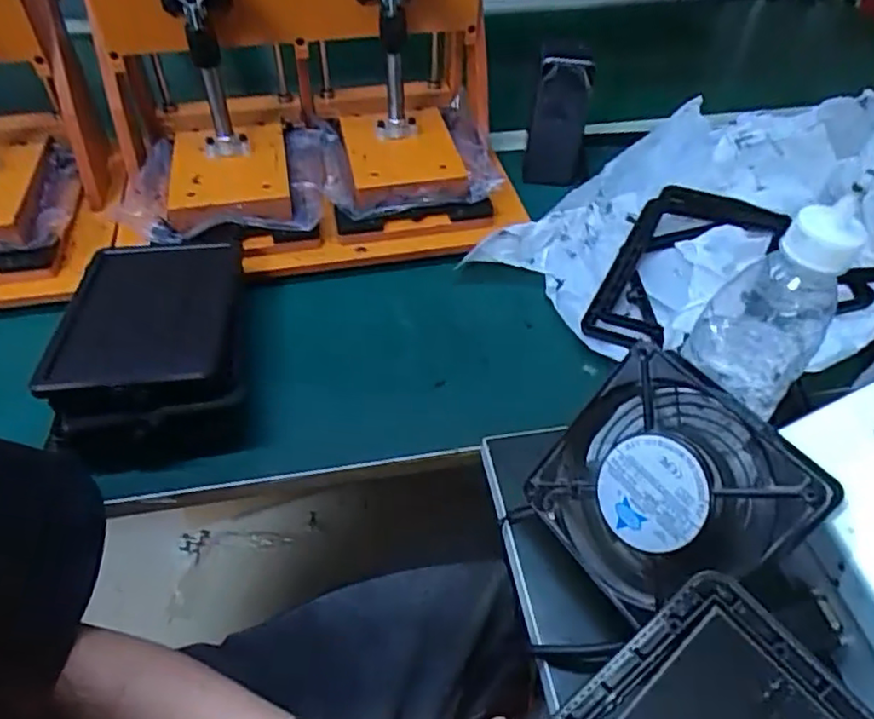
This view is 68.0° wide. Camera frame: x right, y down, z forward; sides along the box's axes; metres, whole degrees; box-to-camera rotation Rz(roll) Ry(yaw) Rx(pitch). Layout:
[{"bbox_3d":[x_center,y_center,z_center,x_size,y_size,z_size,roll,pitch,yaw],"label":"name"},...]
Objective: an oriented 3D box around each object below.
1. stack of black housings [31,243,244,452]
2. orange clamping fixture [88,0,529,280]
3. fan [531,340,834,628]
[{"bbox_3d":[-0.211,-0.019,0.489,0.121,0.063,0.175,-11,48,-10],"label":"stack of black housings"},{"bbox_3d":[-0.112,-0.243,0.566,0.345,0.253,0.213,-9,47,-9],"label":"orange clamping fixture"},{"bbox_3d":[0.127,0.071,0.355,0.046,0.122,0.120,11,31,-46],"label":"fan"}]

